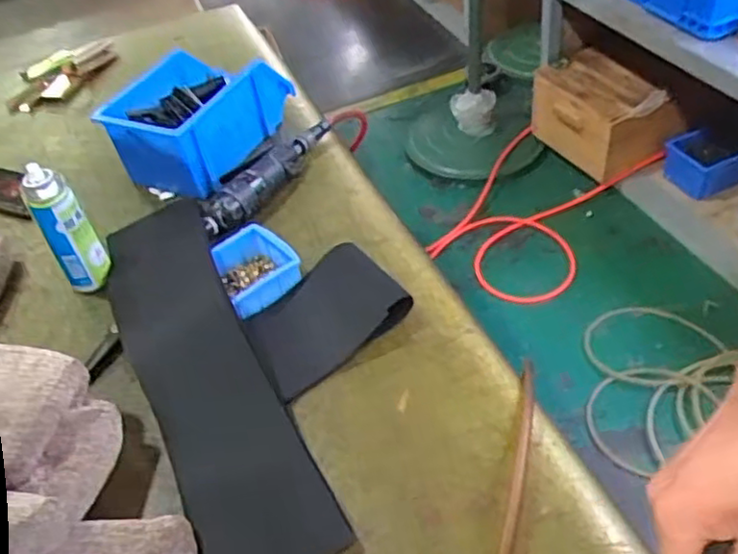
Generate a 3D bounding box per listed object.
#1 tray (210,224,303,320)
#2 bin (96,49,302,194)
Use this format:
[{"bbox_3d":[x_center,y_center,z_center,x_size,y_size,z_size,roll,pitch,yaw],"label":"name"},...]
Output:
[{"bbox_3d":[-0.128,-0.006,0.744,0.084,0.037,0.103,-31,50,-21],"label":"tray"},{"bbox_3d":[-0.228,-0.228,0.941,0.165,0.108,0.232,20,52,25],"label":"bin"}]

